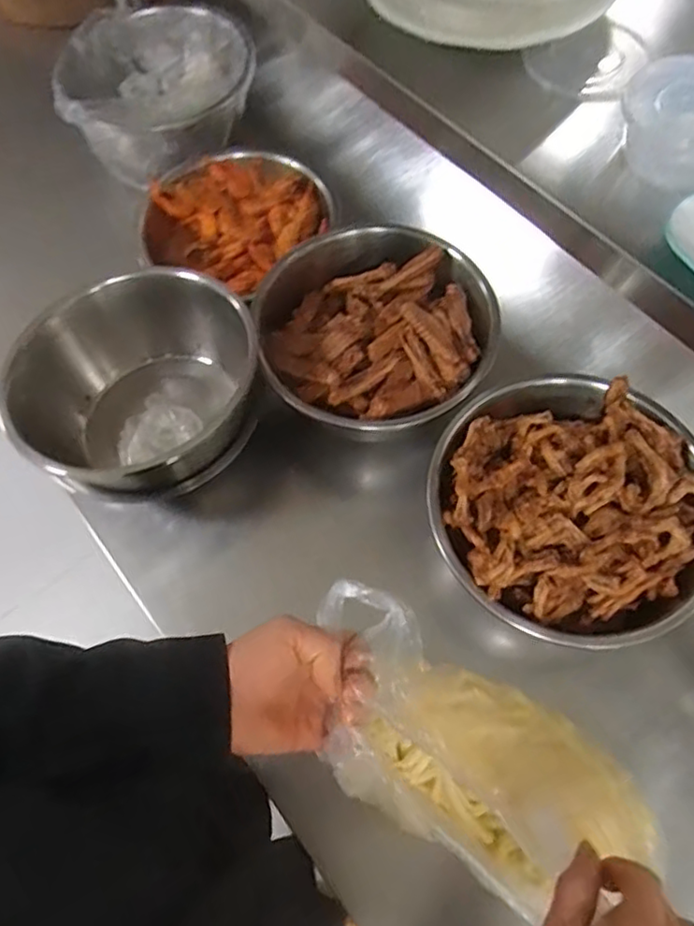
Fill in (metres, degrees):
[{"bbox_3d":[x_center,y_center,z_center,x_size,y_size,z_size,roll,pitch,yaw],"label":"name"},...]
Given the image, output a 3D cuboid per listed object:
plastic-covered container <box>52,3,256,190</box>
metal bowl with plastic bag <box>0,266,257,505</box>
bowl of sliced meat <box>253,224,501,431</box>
[{"bbox_3d":[-0.272,-0.540,0.915,0.267,0.099,0.260,-23,67,-8],"label":"plastic-covered container"},{"bbox_3d":[-0.238,-0.087,0.697,0.234,0.110,0.255,-1,65,2],"label":"metal bowl with plastic bag"},{"bbox_3d":[0.033,-0.143,0.730,0.257,0.098,0.250,-1,65,2],"label":"bowl of sliced meat"}]

